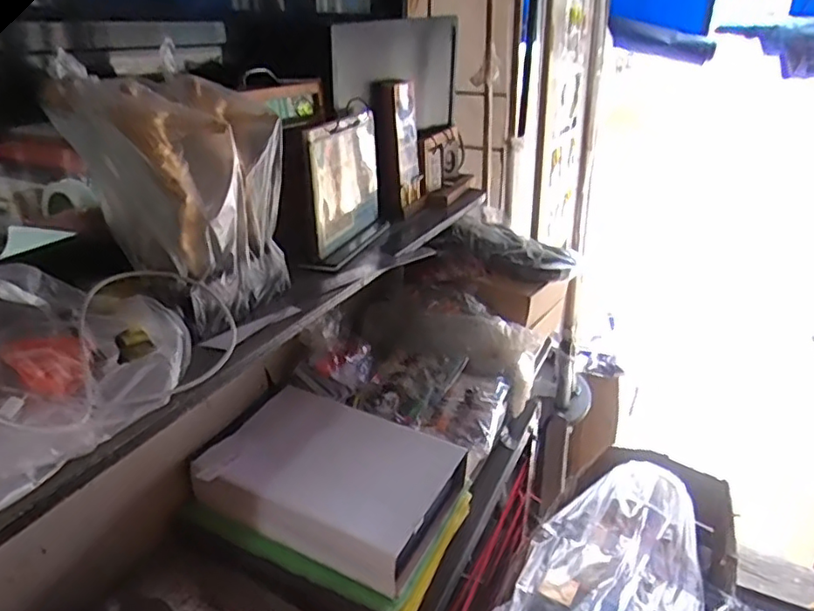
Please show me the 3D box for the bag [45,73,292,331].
[{"bbox_3d":[-0.241,-0.123,0.685,0.158,0.229,0.172,11,26,21],"label":"bag"}]

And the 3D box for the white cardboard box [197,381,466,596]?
[{"bbox_3d":[-0.096,0.218,0.789,0.292,0.069,0.211,13,27,25],"label":"white cardboard box"}]

